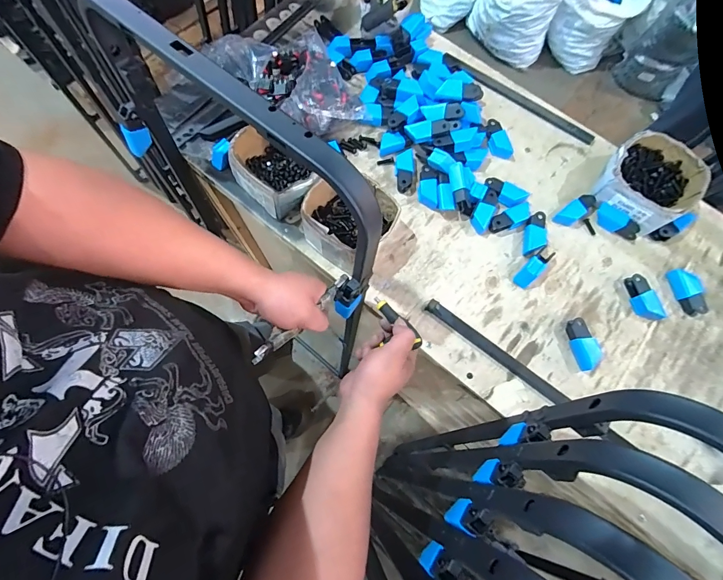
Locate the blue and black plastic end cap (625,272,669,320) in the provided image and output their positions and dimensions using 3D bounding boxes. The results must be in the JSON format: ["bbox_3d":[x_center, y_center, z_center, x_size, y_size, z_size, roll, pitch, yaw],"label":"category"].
[{"bbox_3d":[0.512,0.016,0.670,0.034,0.025,0.087,-19,74,-8],"label":"blue and black plastic end cap"}]

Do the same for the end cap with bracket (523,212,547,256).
[{"bbox_3d":[0.328,-0.105,0.702,0.037,0.028,0.081,5,72,0],"label":"end cap with bracket"}]

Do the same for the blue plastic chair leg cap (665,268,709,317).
[{"bbox_3d":[0.603,0.002,0.678,0.043,0.026,0.087,-6,72,-4],"label":"blue plastic chair leg cap"}]

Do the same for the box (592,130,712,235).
[{"bbox_3d":[0.559,-0.210,0.722,0.163,0.080,0.175,44,76,11],"label":"box"}]

